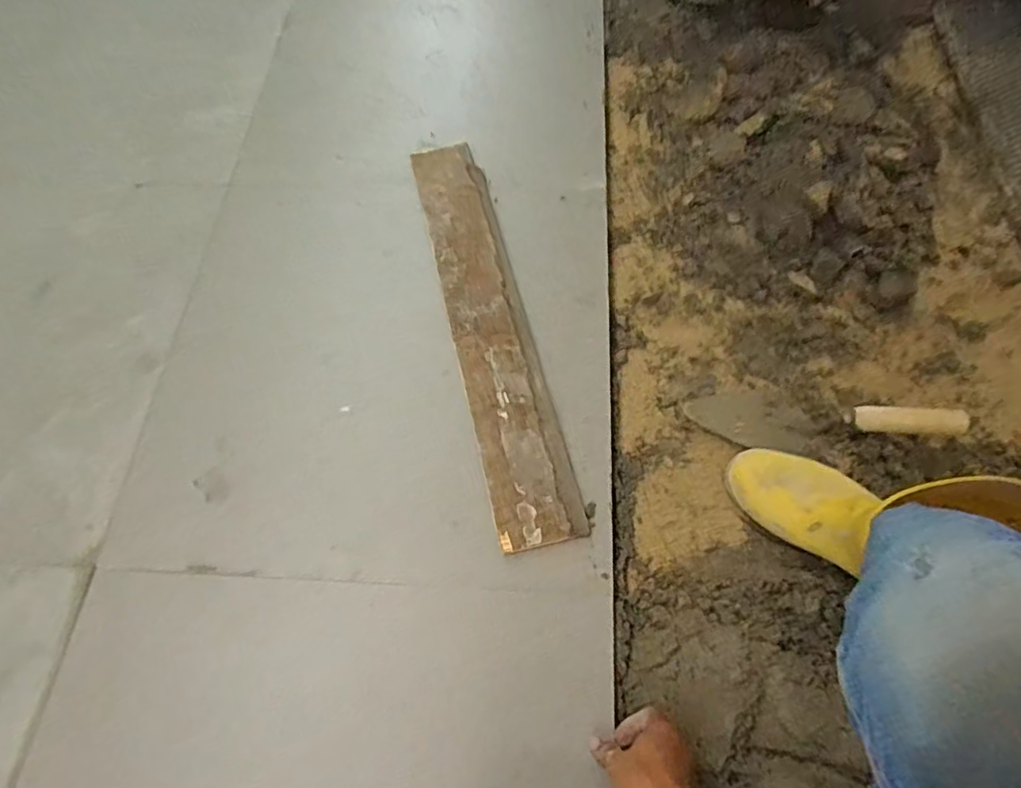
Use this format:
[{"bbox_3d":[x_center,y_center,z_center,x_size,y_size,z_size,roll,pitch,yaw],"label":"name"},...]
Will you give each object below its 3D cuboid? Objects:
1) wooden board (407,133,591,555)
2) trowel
[{"bbox_3d":[-0.032,-0.104,0.833,0.104,0.014,0.631,-13,64,-4],"label":"wooden board"},{"bbox_3d":[0.388,0.031,0.764,0.310,0.032,0.079,0,63,19],"label":"trowel"}]

